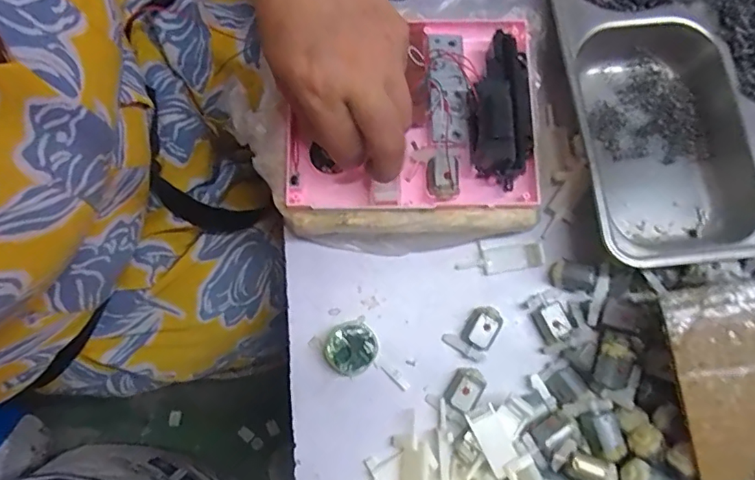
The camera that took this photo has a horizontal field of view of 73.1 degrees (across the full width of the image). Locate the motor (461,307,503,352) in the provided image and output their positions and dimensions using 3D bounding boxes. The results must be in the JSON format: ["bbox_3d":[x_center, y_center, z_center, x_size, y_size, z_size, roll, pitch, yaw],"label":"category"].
[{"bbox_3d":[0.070,0.059,0.341,0.020,0.012,0.029,28,81,5],"label":"motor"}]

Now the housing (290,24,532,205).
[{"bbox_3d":[0.020,-0.085,0.331,0.162,0.039,0.137,0,80,1],"label":"housing"}]

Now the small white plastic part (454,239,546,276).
[{"bbox_3d":[0.084,0.011,0.353,0.057,0.016,0.023,-10,80,-1],"label":"small white plastic part"}]

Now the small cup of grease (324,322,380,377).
[{"bbox_3d":[-0.018,0.071,0.339,0.033,0.020,0.033,0,80,1],"label":"small cup of grease"}]

